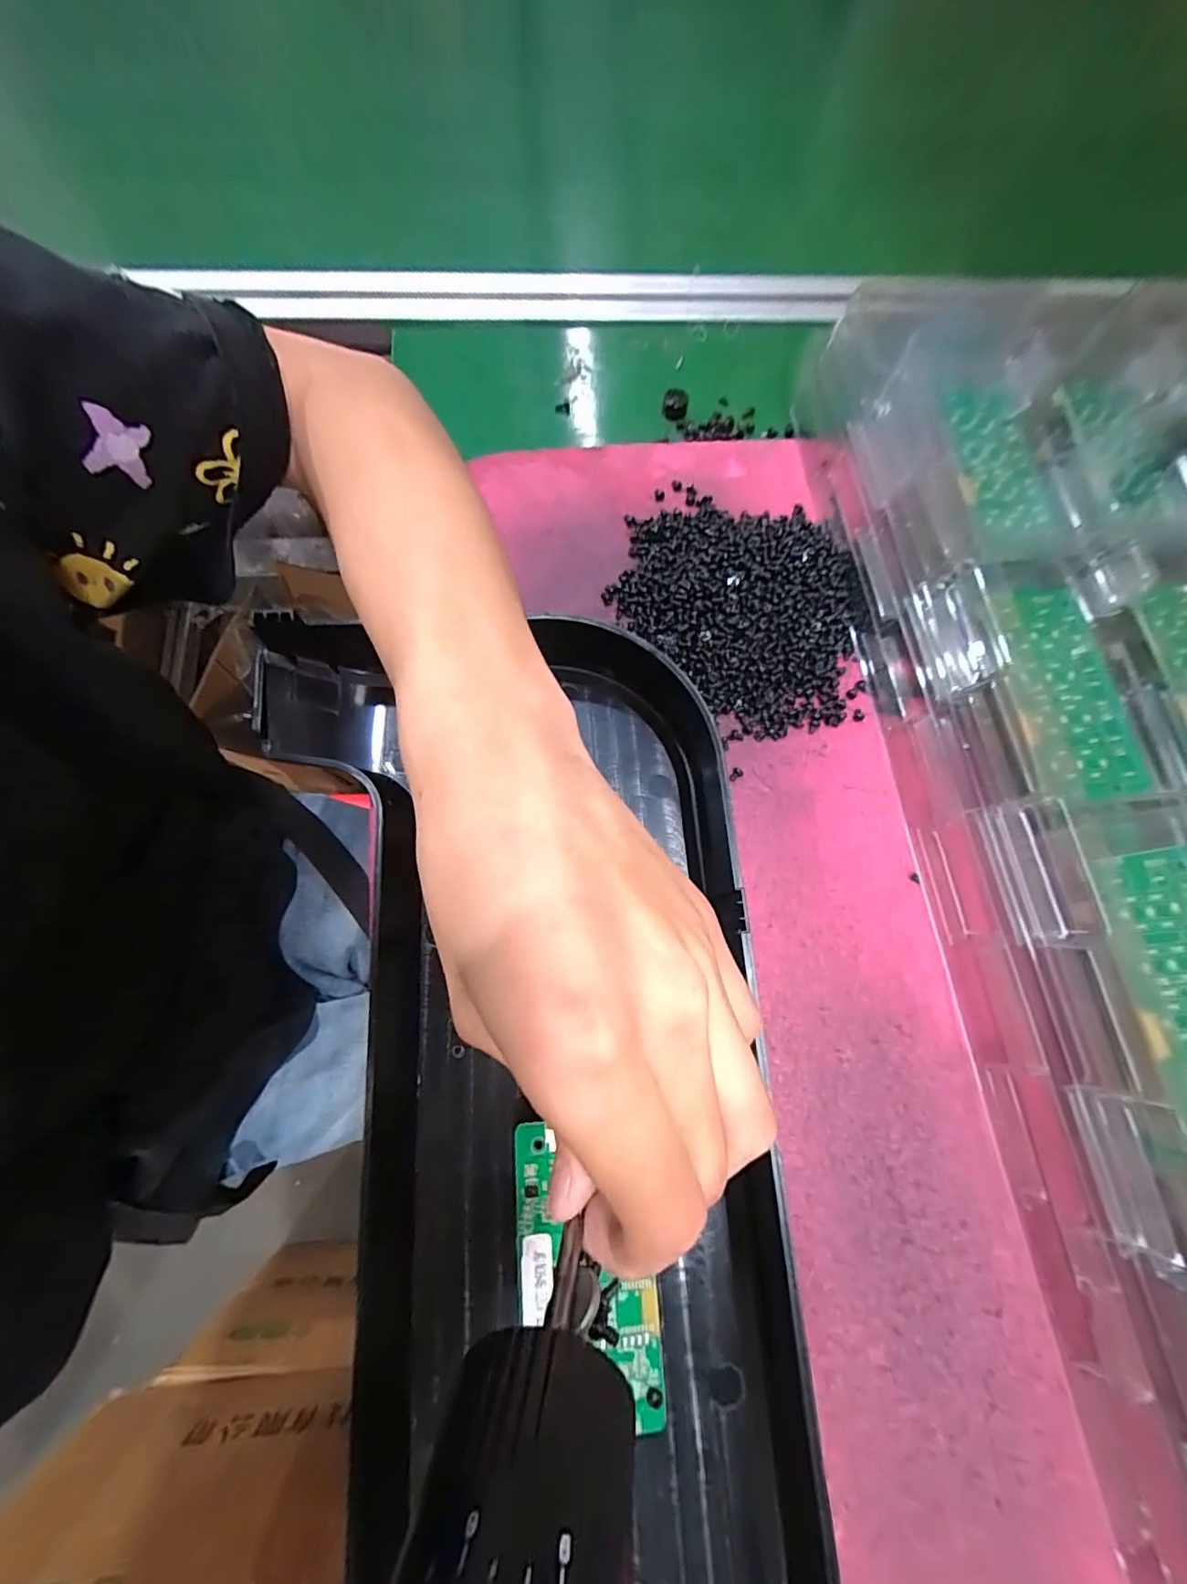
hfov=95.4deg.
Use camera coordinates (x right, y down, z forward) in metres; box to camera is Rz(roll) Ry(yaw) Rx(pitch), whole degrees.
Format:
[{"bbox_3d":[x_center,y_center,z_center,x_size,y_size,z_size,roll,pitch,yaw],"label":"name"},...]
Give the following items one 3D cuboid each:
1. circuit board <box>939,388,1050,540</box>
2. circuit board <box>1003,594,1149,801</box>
[{"bbox_3d":[0.190,-0.156,0.255,0.042,0.008,0.081,-5,76,-3],"label":"circuit board"},{"bbox_3d":[0.198,-0.043,0.223,0.038,0.004,0.093,-5,76,-3],"label":"circuit board"}]

